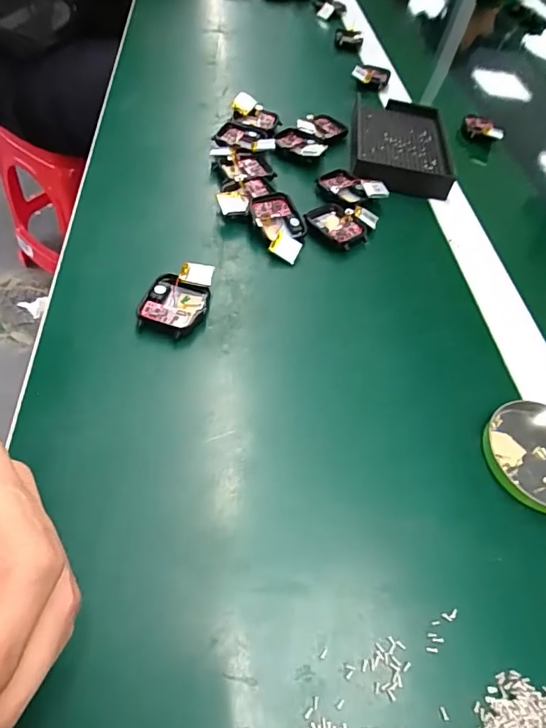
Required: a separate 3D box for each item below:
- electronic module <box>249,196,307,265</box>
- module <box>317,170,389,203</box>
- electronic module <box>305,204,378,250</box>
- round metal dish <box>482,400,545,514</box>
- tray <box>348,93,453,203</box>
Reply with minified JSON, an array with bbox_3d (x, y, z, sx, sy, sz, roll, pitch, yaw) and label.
[{"bbox_3d":[0.004,-0.103,0.337,0.040,0.019,0.053,3,54,-4],"label":"electronic module"},{"bbox_3d":[0.067,-0.151,0.381,0.054,0.012,0.035,37,59,20],"label":"module"},{"bbox_3d":[0.055,-0.114,0.357,0.044,0.012,0.051,36,58,19],"label":"electronic module"},{"bbox_3d":[0.156,0.053,0.256,0.066,0.011,0.060,3,54,-4],"label":"round metal dish"},{"bbox_3d":[0.122,-0.215,0.432,0.089,0.026,0.143,9,54,1],"label":"tray"}]

